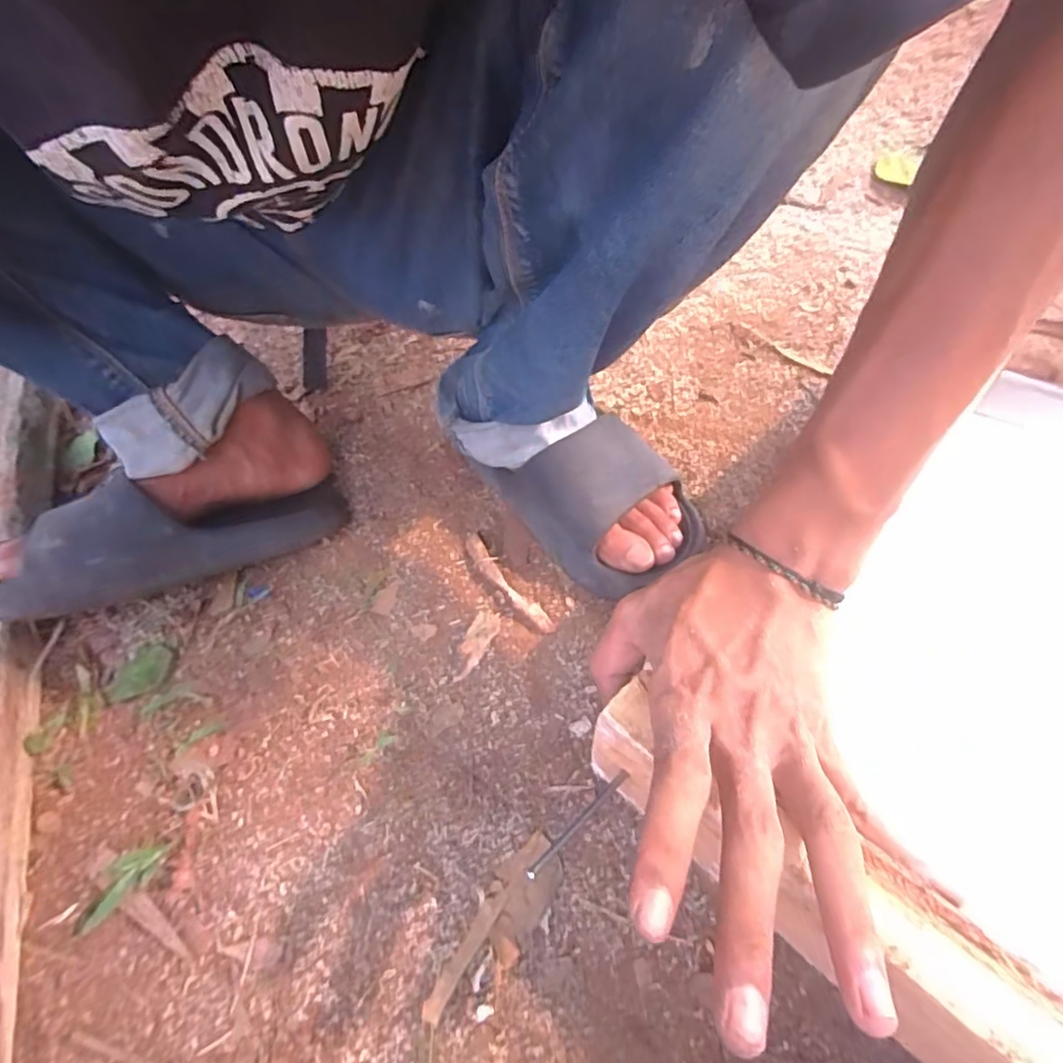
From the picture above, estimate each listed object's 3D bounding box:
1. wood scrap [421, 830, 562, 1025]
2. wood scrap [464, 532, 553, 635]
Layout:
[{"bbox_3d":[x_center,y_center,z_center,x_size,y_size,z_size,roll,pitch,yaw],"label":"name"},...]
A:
[{"bbox_3d":[-0.017,0.199,0.311,0.029,0.011,0.095,28,58,24],"label":"wood scrap"},{"bbox_3d":[-0.022,0.037,0.450,0.019,0.012,0.104,-31,55,-20],"label":"wood scrap"}]

